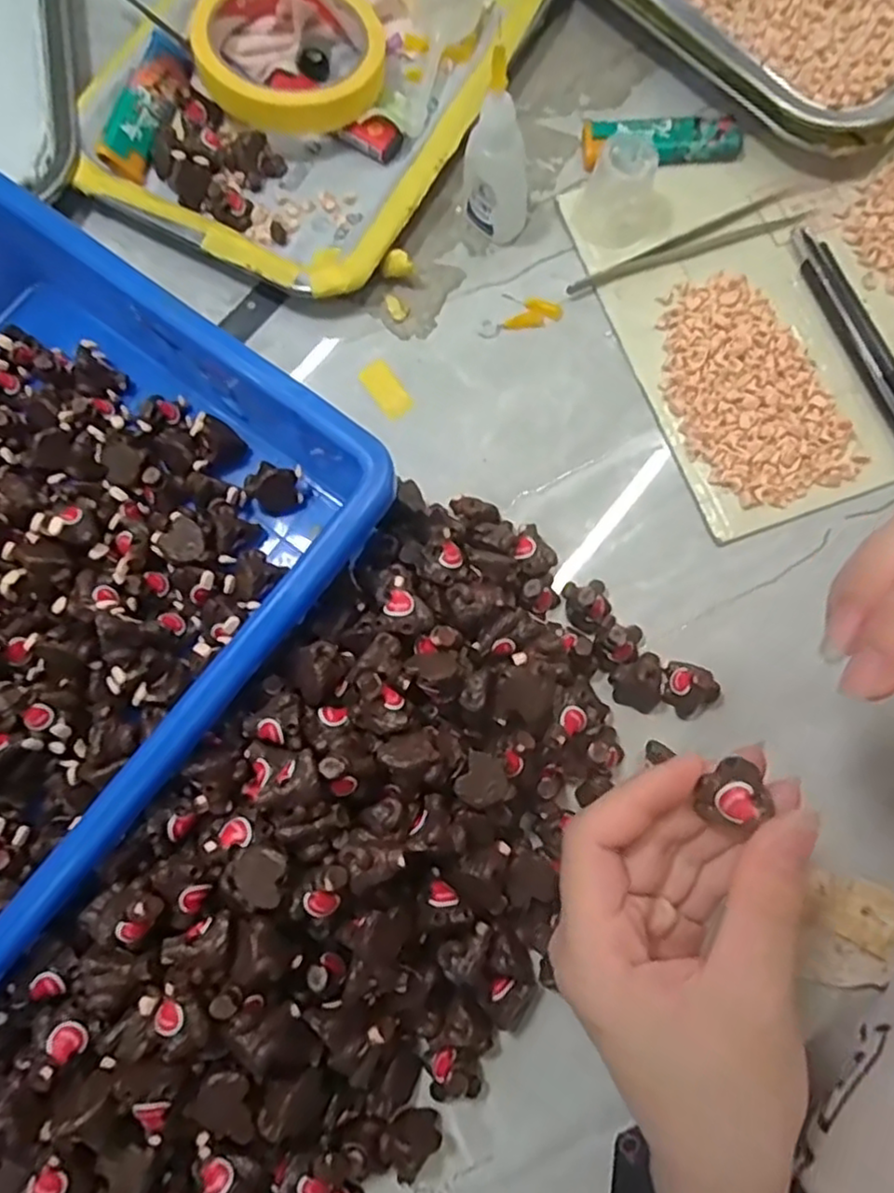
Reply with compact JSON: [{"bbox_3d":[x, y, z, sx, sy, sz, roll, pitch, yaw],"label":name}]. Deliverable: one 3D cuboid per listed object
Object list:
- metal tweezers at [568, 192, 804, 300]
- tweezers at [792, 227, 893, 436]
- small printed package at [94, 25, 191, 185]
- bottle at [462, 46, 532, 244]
[{"bbox_3d":[0.121,-0.174,0.337,0.127,0.004,0.017,-24,77,-4],"label":"metal tweezers"},{"bbox_3d":[0.198,-0.120,0.319,0.019,0.007,0.130,-21,77,-3],"label":"tweezers"},{"bbox_3d":[-0.158,-0.257,0.358,0.021,0.022,0.082,16,78,5],"label":"small printed package"},{"bbox_3d":[0.023,-0.202,0.309,0.023,0.082,0.028,-25,78,-4],"label":"bottle"}]

